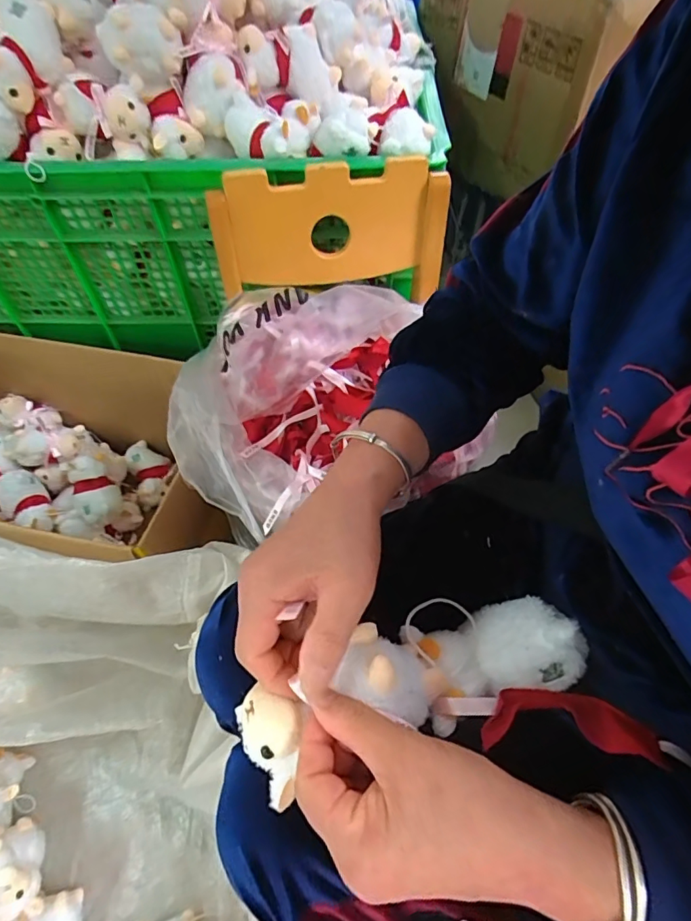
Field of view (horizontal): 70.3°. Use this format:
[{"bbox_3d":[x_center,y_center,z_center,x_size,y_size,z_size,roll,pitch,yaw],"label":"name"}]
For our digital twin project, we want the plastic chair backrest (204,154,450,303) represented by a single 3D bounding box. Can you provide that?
[{"bbox_3d":[-0.015,-0.278,0.607,0.287,0.143,0.047,-8,56,-5],"label":"plastic chair backrest"}]

